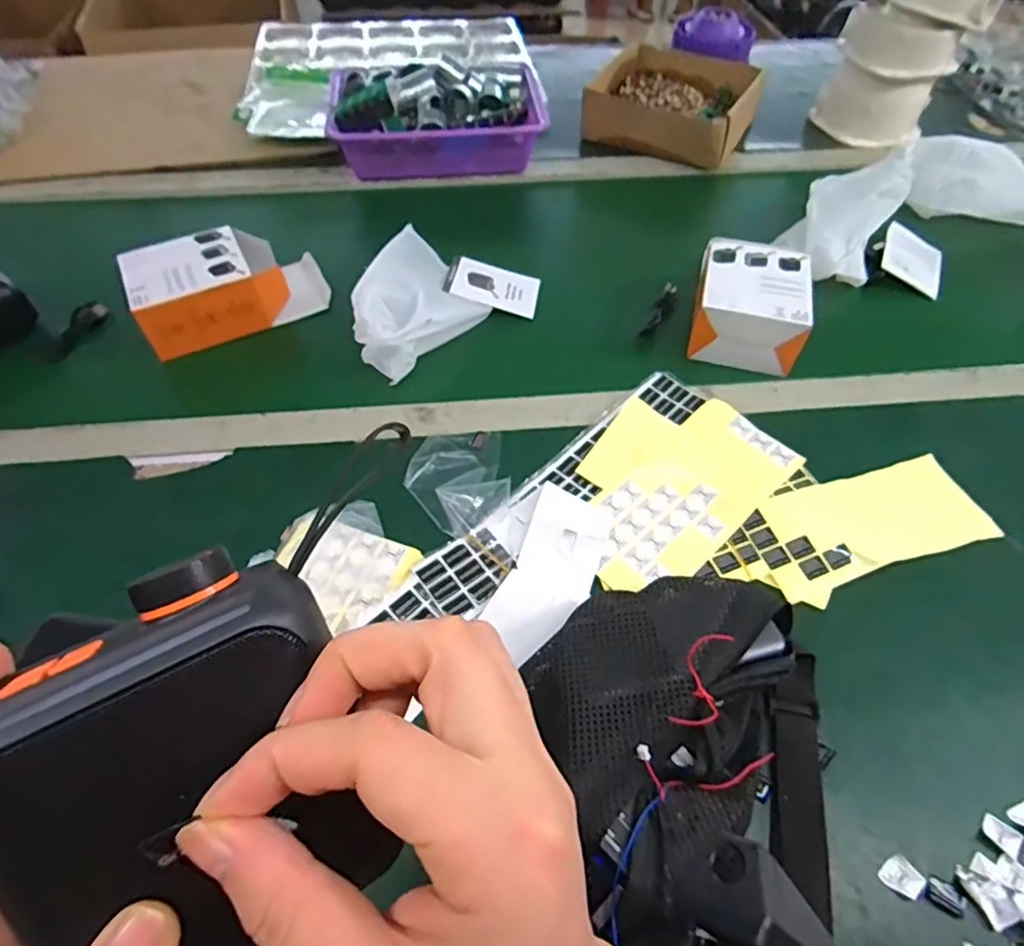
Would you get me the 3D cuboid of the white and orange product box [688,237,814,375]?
[{"bbox_3d":[0.232,-0.167,0.597,0.101,0.057,0.114,15,54,8],"label":"white and orange product box"}]

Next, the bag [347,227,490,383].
[{"bbox_3d":[-0.108,-0.178,0.609,0.121,0.064,0.153,36,59,21],"label":"bag"}]

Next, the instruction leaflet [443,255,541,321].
[{"bbox_3d":[-0.020,-0.203,0.662,0.099,0.006,0.072,13,55,-6],"label":"instruction leaflet"}]

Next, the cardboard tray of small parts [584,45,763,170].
[{"bbox_3d":[0.233,-0.527,0.873,0.207,0.070,0.221,22,55,12],"label":"cardboard tray of small parts"}]

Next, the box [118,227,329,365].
[{"bbox_3d":[-0.290,-0.200,0.628,0.179,0.058,0.102,-20,57,-18],"label":"box"}]

